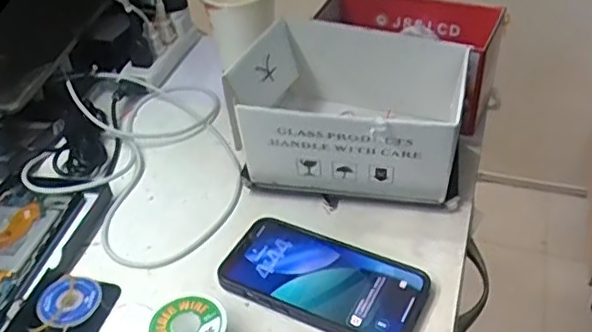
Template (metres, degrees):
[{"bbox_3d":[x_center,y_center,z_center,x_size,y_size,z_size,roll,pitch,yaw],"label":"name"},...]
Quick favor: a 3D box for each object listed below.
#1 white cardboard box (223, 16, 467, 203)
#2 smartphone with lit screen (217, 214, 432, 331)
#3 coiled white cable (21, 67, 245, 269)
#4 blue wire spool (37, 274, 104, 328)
[{"bbox_3d":[0.047,-0.051,0.549,0.185,0.101,0.135,8,41,13],"label":"white cardboard box"},{"bbox_3d":[0.019,0.084,0.466,0.151,0.013,0.078,16,43,22],"label":"smartphone with lit screen"},{"bbox_3d":[-0.149,-0.014,0.595,0.201,0.036,0.279,-2,39,1],"label":"coiled white cable"},{"bbox_3d":[-0.167,0.098,0.459,0.043,0.008,0.043,13,42,18],"label":"blue wire spool"}]

